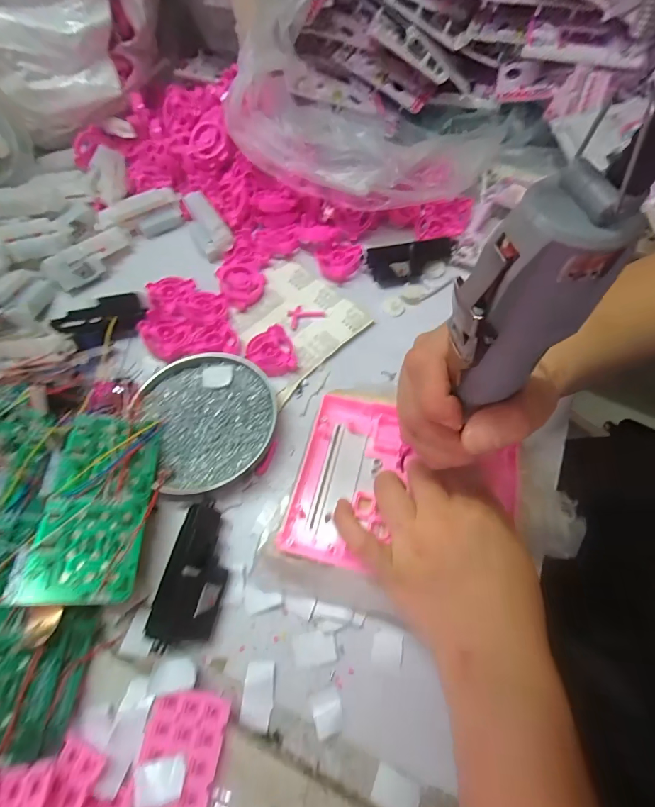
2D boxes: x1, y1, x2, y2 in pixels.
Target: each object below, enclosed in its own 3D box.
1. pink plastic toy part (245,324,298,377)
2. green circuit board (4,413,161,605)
[{"bbox_3d":[-0.058,-0.054,0.406,0.046,0.012,0.055,-16,63,-6],"label":"pink plastic toy part"},{"bbox_3d":[-0.175,0.073,0.307,0.072,0.008,0.145,12,53,-20],"label":"green circuit board"}]

